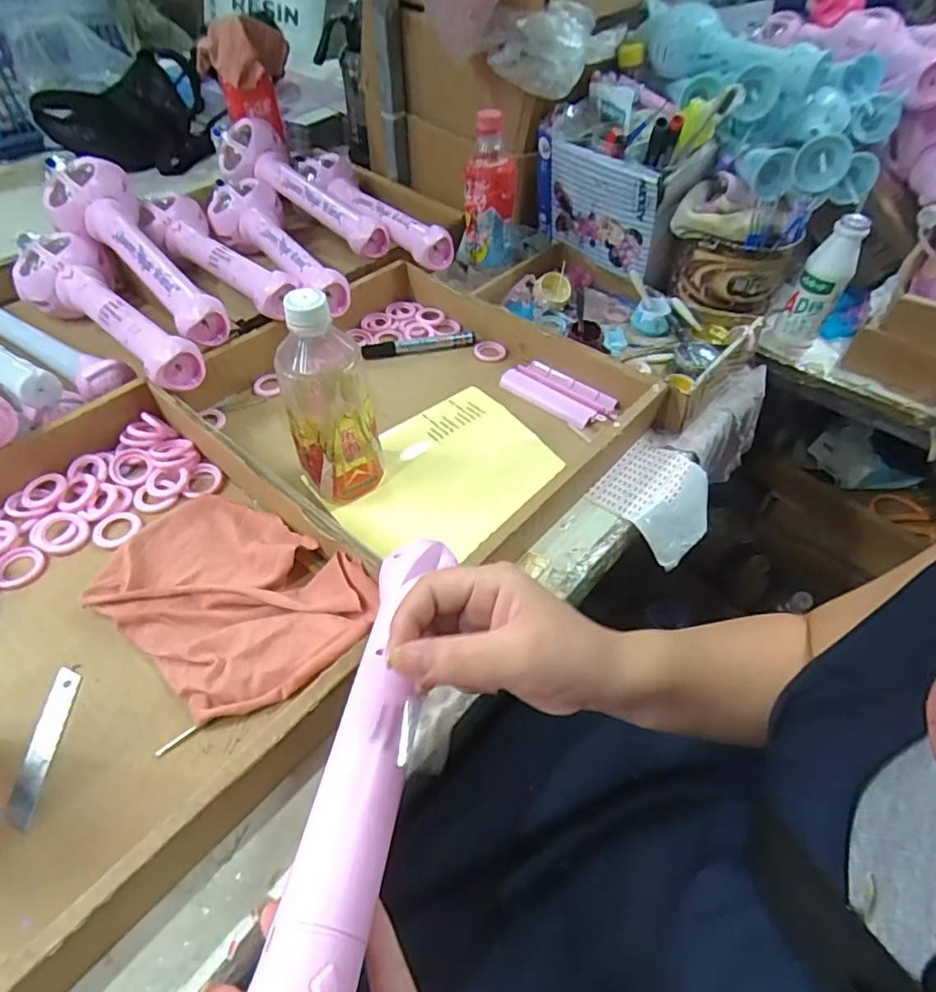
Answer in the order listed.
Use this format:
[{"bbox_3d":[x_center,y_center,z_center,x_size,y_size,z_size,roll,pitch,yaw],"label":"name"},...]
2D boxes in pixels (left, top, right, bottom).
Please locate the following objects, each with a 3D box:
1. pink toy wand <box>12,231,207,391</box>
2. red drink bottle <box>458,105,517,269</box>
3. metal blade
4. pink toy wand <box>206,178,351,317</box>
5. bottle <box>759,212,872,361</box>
[{"bbox_3d":[-0.394,-0.190,0.607,0.094,0.075,0.342,-33,58,-27],"label":"pink toy wand"},{"bbox_3d":[0.026,-0.365,0.690,0.066,0.172,0.062,4,49,1],"label":"red drink bottle"},{"bbox_3d":[-0.280,0.162,0.374,0.019,0.004,0.097,-1,51,-5],"label":"metal blade"},{"bbox_3d":[-0.243,-0.315,0.712,0.095,0.056,0.342,-24,54,-21],"label":"pink toy wand"},{"bbox_3d":[0.400,-0.238,0.656,0.057,0.151,0.056,28,54,20],"label":"bottle"}]

